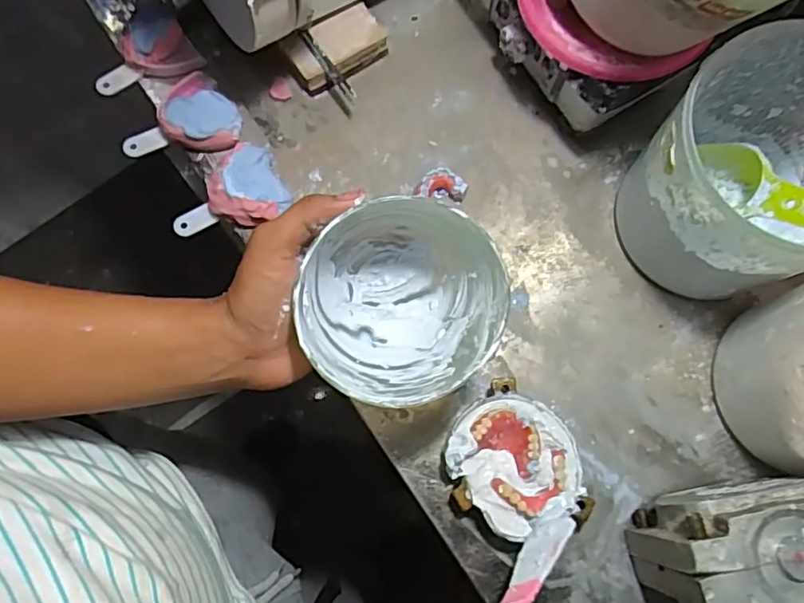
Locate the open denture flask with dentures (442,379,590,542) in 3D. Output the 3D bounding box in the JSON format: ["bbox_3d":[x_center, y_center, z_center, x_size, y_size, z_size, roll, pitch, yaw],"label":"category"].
[{"bbox_3d":[0.090,0.128,0.458,0.111,0.037,0.096,43,80,8],"label":"open denture flask with dentures"}]

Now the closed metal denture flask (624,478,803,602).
[{"bbox_3d":[0.232,0.162,0.408,0.127,0.115,0.080,-15,78,-4],"label":"closed metal denture flask"}]

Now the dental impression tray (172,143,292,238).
[{"bbox_3d":[-0.153,-0.093,0.509,0.099,0.032,0.073,-23,78,-6],"label":"dental impression tray"}]

